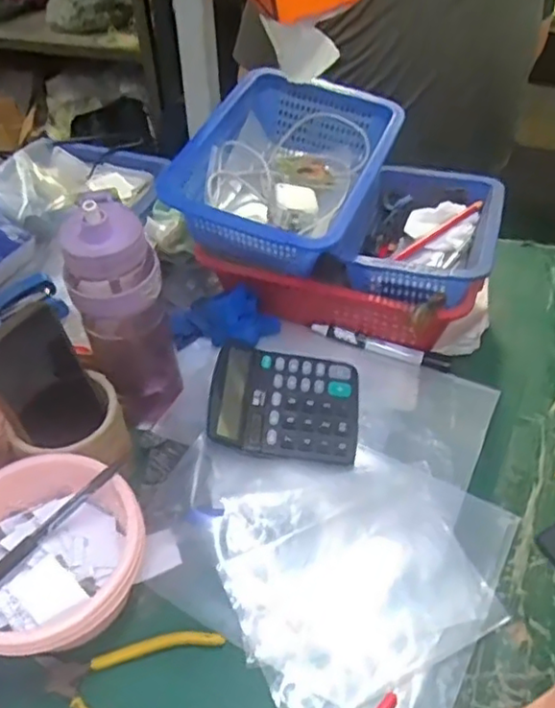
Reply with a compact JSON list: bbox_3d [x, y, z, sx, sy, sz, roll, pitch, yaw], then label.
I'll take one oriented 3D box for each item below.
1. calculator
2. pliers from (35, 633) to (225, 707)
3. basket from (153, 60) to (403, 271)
[{"bbox_3d":[0.009,0.045,0.650,0.145,0.039,0.126,6,48,6],"label":"calculator"},{"bbox_3d":[-0.126,0.264,0.503,0.138,0.015,0.115,9,48,9],"label":"pliers"},{"bbox_3d":[0.011,-0.192,0.727,0.199,0.108,0.264,14,49,13],"label":"basket"}]

